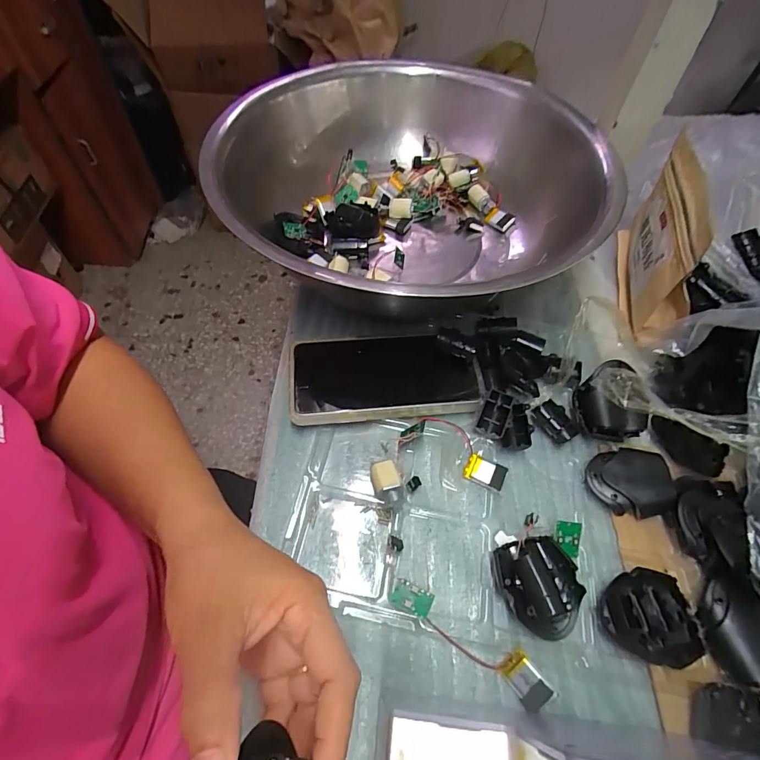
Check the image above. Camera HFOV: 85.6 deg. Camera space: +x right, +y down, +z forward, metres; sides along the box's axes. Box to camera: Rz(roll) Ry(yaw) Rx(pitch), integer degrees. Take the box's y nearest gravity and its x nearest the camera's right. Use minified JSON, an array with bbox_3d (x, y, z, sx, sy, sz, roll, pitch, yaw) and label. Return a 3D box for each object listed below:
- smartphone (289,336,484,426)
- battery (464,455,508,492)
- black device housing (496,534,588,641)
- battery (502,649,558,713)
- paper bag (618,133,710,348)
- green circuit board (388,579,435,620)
[{"bbox_3d":[0.003,-0.004,0.359,0.158,0.013,0.080,-5,57,-4],"label":"smartphone"},{"bbox_3d":[0.083,0.073,0.324,0.031,0.007,0.020,23,59,11],"label":"battery"},{"bbox_3d":[0.107,0.137,0.272,0.051,0.025,0.058,-7,58,-8],"label":"black device housing"},{"bbox_3d":[0.090,0.186,0.252,0.019,0.007,0.028,-30,64,-20],"label":"battery"},{"bbox_3d":[0.261,-0.124,0.378,0.030,0.117,0.167,15,58,6],"label":"paper bag"},{"bbox_3d":[0.021,0.145,0.272,0.026,0.004,0.019,18,39,21],"label":"green circuit board"}]

